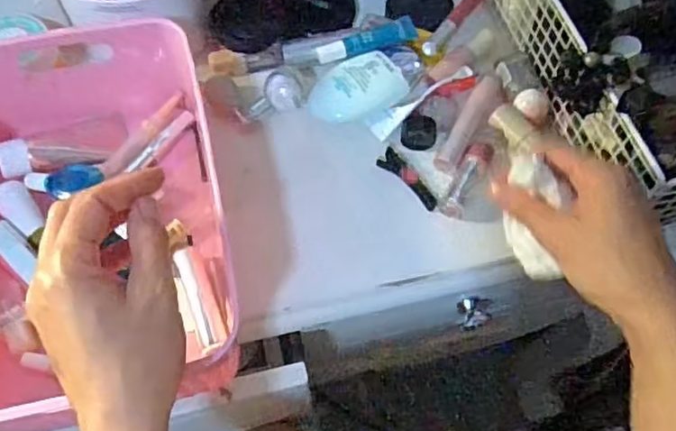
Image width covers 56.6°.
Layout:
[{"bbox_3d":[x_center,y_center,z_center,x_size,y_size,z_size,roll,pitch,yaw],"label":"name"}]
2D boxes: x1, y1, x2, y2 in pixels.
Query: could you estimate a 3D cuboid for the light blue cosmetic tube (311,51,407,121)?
[{"bbox_3d":[0.014,-0.106,0.514,0.073,0.022,0.052,-18,63,-10],"label":"light blue cosmetic tube"}]

